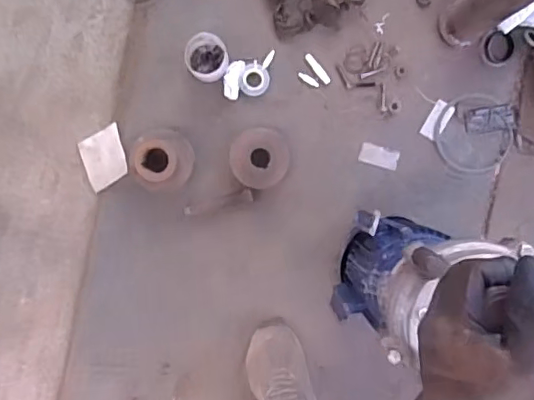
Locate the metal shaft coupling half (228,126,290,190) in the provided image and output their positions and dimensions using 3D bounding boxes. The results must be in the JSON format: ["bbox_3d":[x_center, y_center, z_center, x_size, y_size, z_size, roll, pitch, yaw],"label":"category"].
[{"bbox_3d":[-0.012,-0.080,1.096,0.116,0.094,0.115,-7,93,-2],"label":"metal shaft coupling half"}]

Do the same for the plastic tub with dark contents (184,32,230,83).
[{"bbox_3d":[-0.114,-0.269,1.071,0.078,0.073,0.079,0,94,-1],"label":"plastic tub with dark contents"}]

